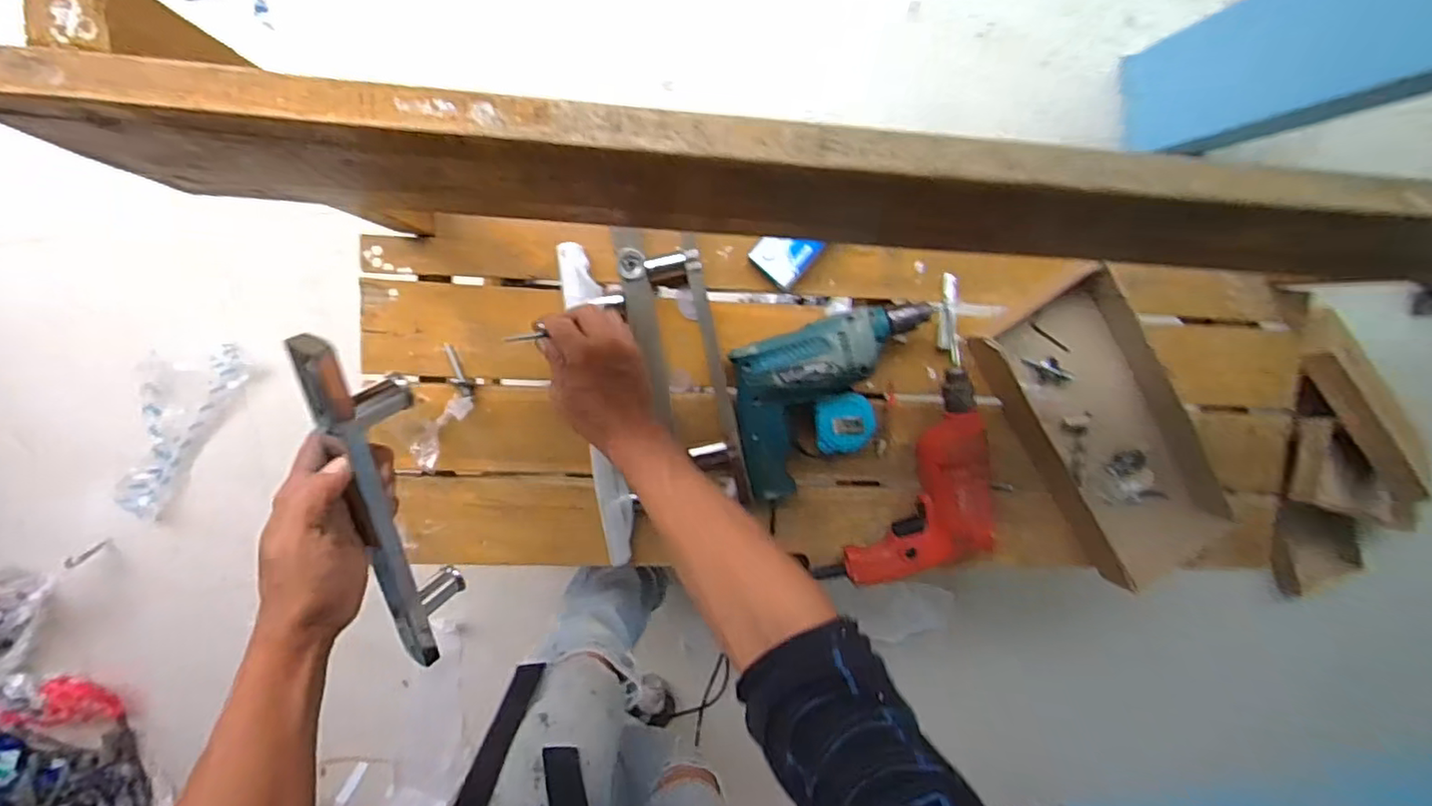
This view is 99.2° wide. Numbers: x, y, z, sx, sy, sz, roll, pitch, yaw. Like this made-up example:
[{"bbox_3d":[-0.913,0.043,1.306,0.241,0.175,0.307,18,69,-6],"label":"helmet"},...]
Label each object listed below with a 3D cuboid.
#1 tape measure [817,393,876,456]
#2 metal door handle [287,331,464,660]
[{"bbox_3d":[0.142,0.023,0.675,0.062,0.034,0.062,-7,101,-5],"label":"tape measure"},{"bbox_3d":[-0.249,0.088,0.472,0.054,0.054,0.308,-1,122,-7],"label":"metal door handle"}]

